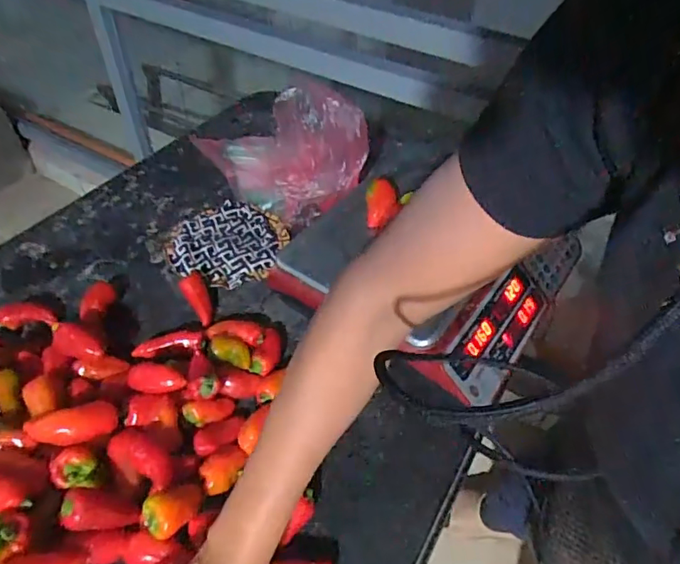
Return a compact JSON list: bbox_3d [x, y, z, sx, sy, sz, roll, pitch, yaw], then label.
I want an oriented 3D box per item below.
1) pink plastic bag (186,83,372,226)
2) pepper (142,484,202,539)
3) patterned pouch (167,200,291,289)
[{"bbox_3d":[-0.104,-0.231,0.813,0.141,0.185,0.316,-29,56,-26],"label":"pink plastic bag"},{"bbox_3d":[-0.158,0.217,0.477,0.056,0.036,0.045,-27,55,-25],"label":"pepper"},{"bbox_3d":[-0.177,-0.065,0.781,0.170,0.022,0.164,14,49,9],"label":"patterned pouch"}]

